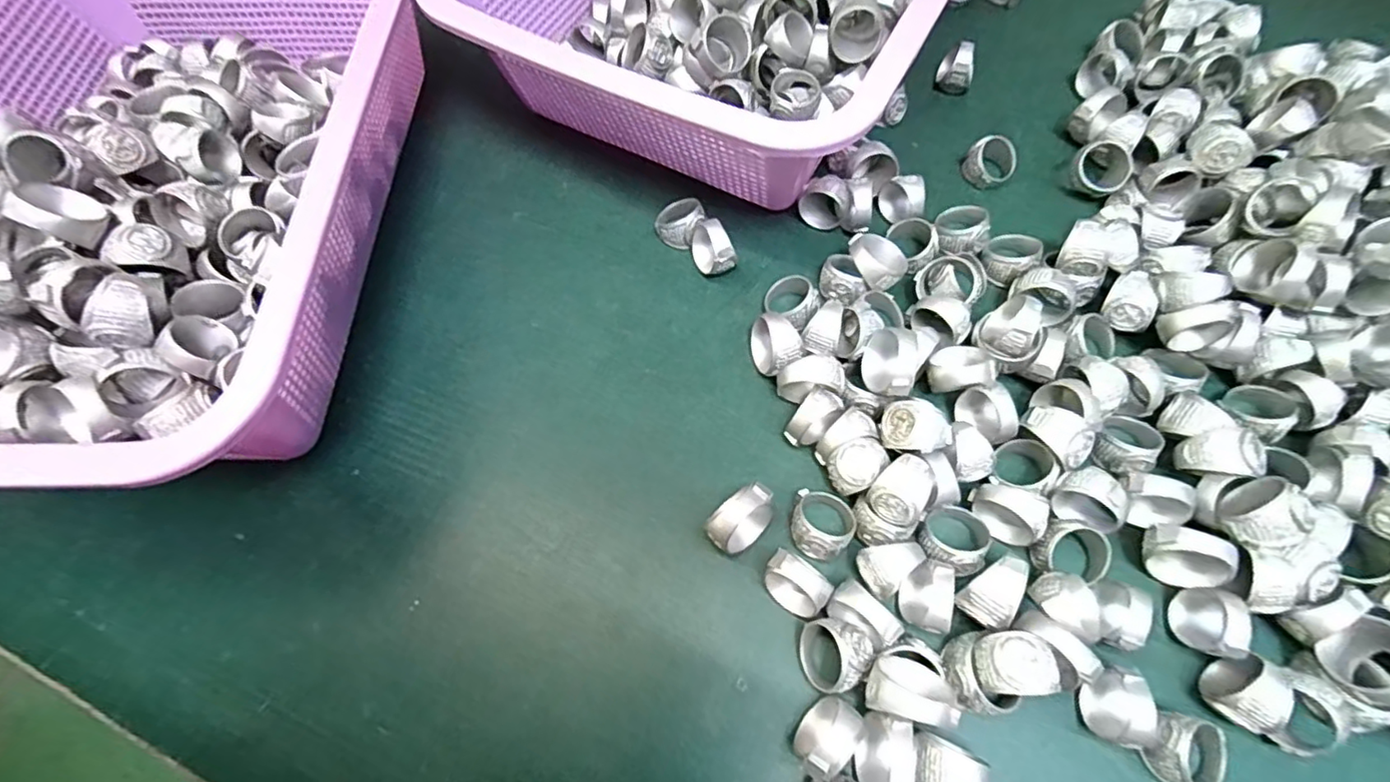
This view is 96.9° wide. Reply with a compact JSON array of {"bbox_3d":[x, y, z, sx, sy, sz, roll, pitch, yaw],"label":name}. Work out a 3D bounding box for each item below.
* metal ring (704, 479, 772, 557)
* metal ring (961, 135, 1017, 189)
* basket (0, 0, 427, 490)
[{"bbox_3d":[0.018,0.051,0.242,0.028,0.024,0.016,-42,71,-16],"label":"metal ring"},{"bbox_3d":[0.153,-0.118,0.319,0.023,0.014,0.025,-2,106,-5],"label":"metal ring"},{"bbox_3d":[-0.242,-0.094,0.284,0.221,0.084,0.303,1,65,3],"label":"basket"}]

